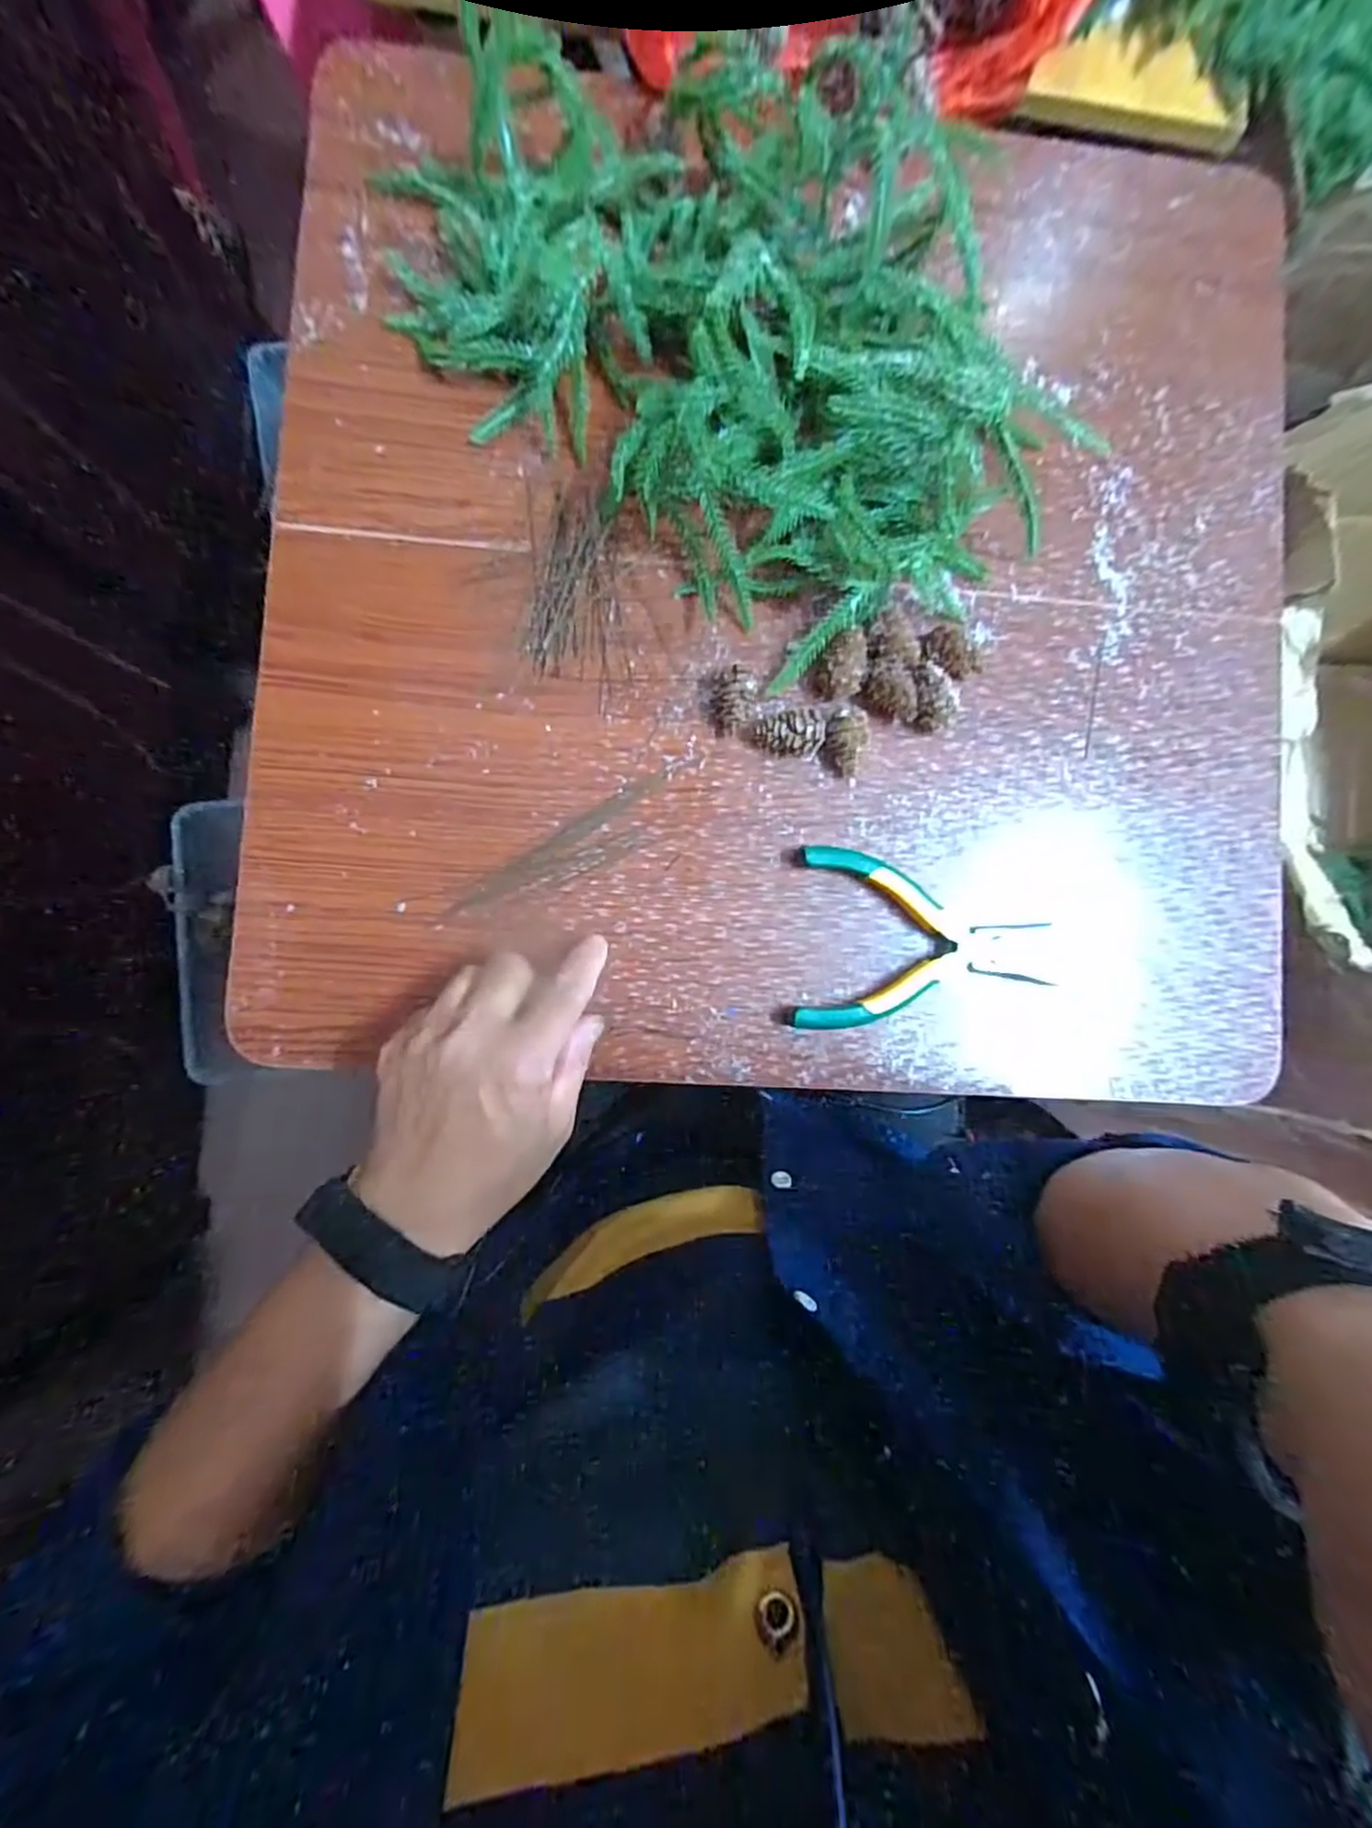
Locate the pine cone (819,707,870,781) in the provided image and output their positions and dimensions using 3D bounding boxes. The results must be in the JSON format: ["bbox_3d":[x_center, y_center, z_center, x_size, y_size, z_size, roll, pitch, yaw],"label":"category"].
[{"bbox_3d":[0.086,-0.094,0.373,0.021,0.023,0.032,7,85,-5],"label":"pine cone"}]

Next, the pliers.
[{"bbox_3d":[0.133,0.019,0.375,0.144,0.017,0.095,6,85,-5],"label":"pliers"}]

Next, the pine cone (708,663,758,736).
[{"bbox_3d":[0.024,-0.116,0.370,0.023,0.021,0.032,15,85,-4],"label":"pine cone"}]

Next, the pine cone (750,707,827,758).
[{"bbox_3d":[0.056,-0.099,0.372,0.038,0.022,0.021,1,86,-6],"label":"pine cone"}]

